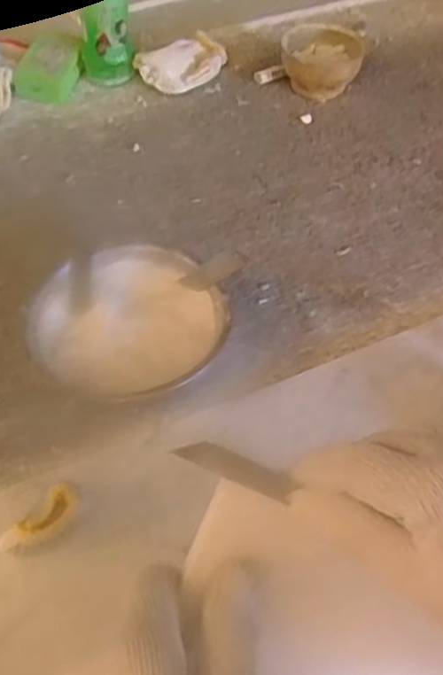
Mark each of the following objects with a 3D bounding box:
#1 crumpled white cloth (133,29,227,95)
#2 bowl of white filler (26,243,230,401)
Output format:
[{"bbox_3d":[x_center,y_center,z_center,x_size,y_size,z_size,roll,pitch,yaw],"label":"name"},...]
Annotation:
[{"bbox_3d":[-0.043,-0.336,0.829,0.117,0.041,0.062,-34,58,-25],"label":"crumpled white cloth"},{"bbox_3d":[-0.073,-0.007,0.545,0.155,0.048,0.136,-19,52,-16],"label":"bowl of white filler"}]

